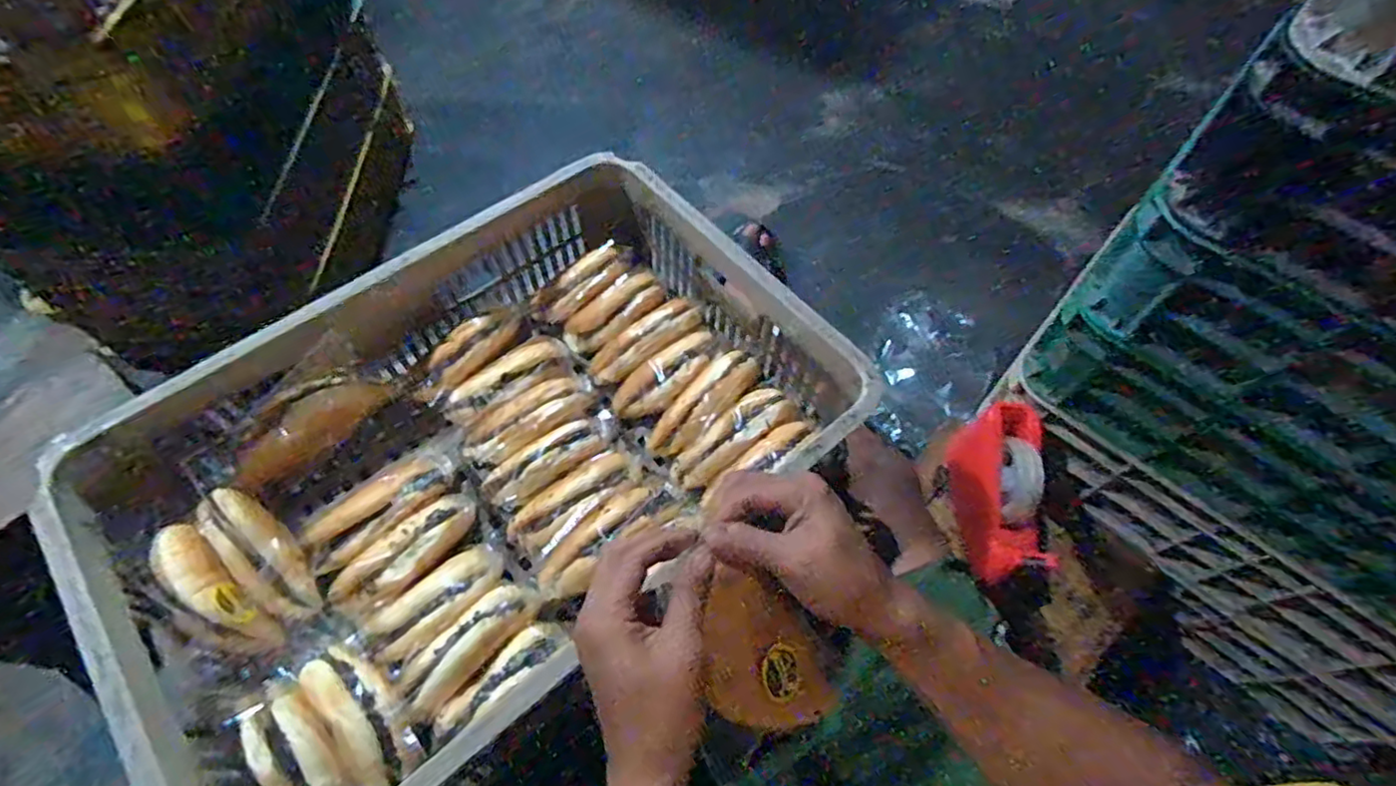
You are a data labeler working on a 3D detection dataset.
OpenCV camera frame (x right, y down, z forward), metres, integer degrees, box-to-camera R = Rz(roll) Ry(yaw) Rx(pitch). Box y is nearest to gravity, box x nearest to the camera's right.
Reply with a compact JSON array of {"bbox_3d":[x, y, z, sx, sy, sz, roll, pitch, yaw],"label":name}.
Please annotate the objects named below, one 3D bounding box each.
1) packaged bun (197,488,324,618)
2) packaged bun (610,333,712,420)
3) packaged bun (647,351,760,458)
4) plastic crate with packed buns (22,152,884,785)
[{"bbox_3d":[-0.388,0.140,0.575,0.047,0.042,0.137,-41,90,-21],"label":"packaged bun"},{"bbox_3d":[-0.032,-0.015,0.679,0.129,0.038,0.057,-38,66,3],"label":"packaged bun"},{"bbox_3d":[0.006,0.013,0.669,0.143,0.047,0.056,-44,68,4],"label":"packaged bun"},{"bbox_3d":[-0.196,0.054,0.621,0.606,0.141,0.455,-36,67,-20],"label":"plastic crate with packed buns"}]

